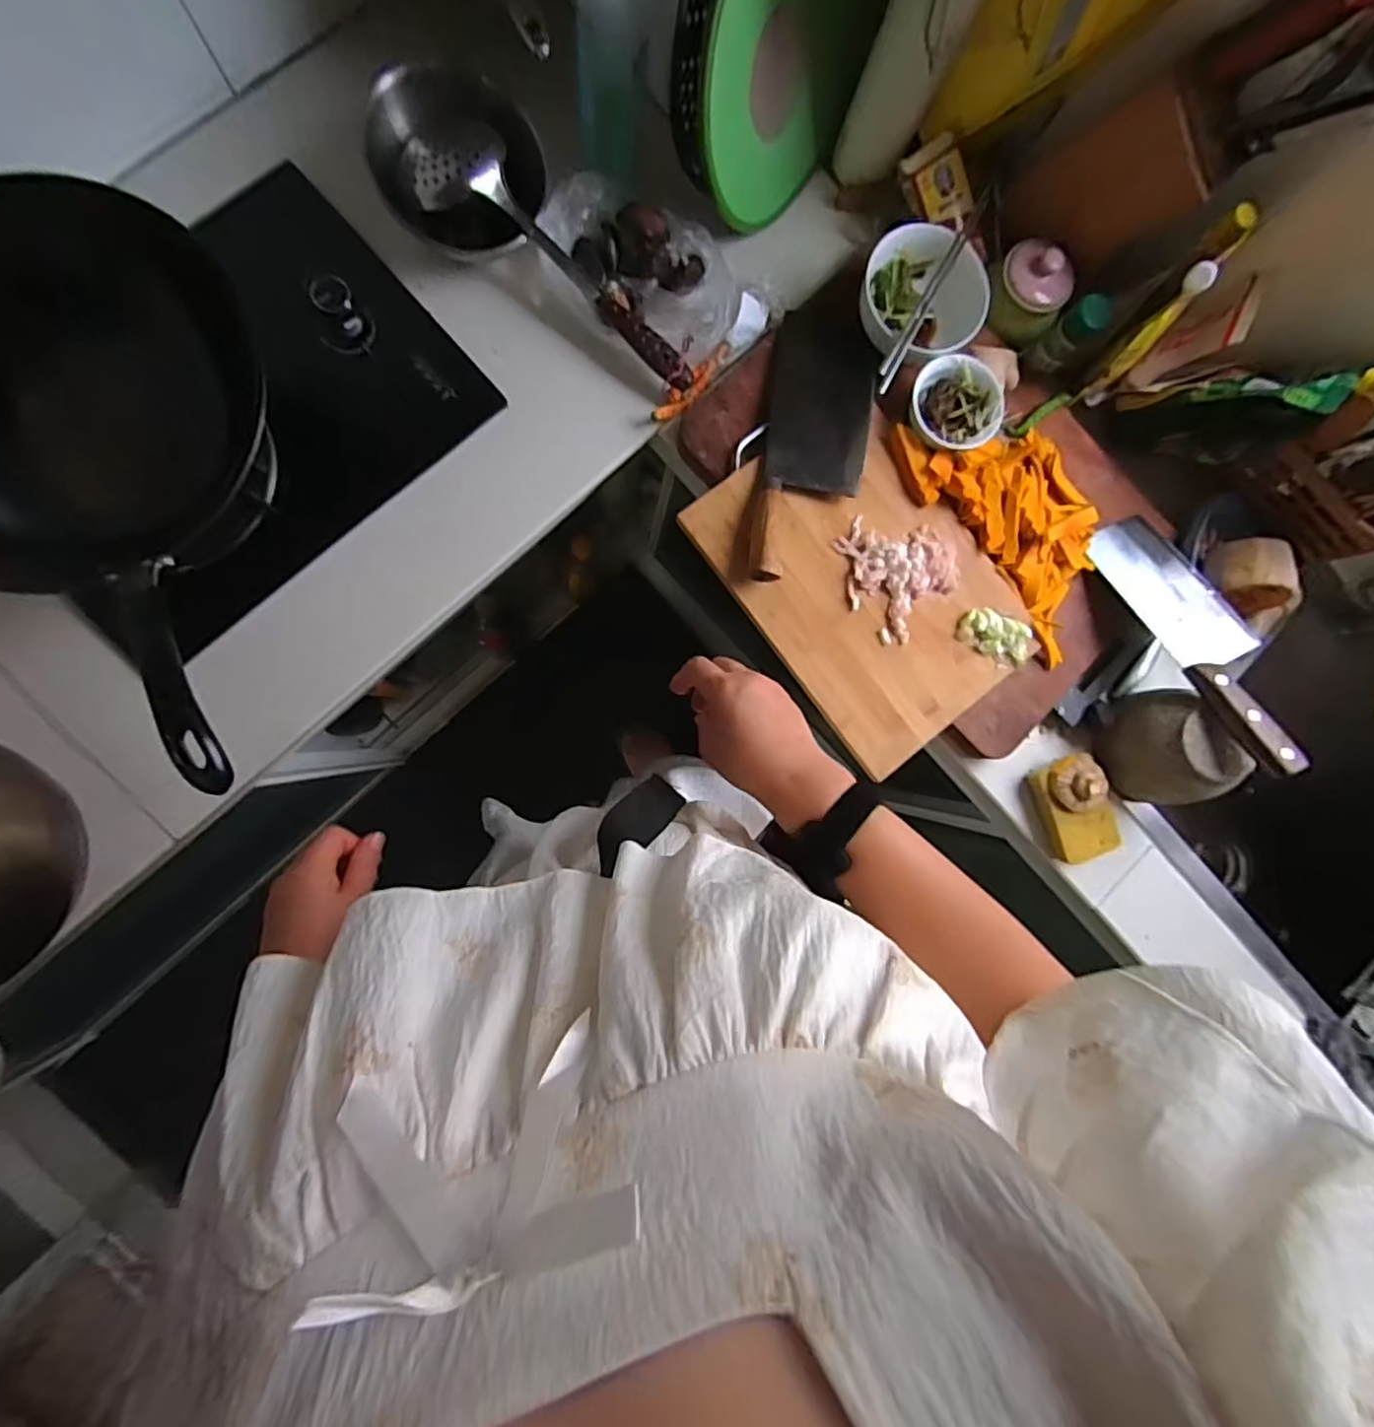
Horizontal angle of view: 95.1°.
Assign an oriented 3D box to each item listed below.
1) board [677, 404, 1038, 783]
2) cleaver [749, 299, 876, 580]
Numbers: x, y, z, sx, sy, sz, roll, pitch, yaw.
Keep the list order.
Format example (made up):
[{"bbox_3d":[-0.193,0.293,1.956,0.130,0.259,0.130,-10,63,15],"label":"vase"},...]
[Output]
[{"bbox_3d":[0.188,-0.131,0.646,0.245,0.031,0.328,-36,93,-8],"label":"board"},{"bbox_3d":[0.133,-0.277,0.628,0.102,0.034,0.310,10,86,-7],"label":"cleaver"}]

